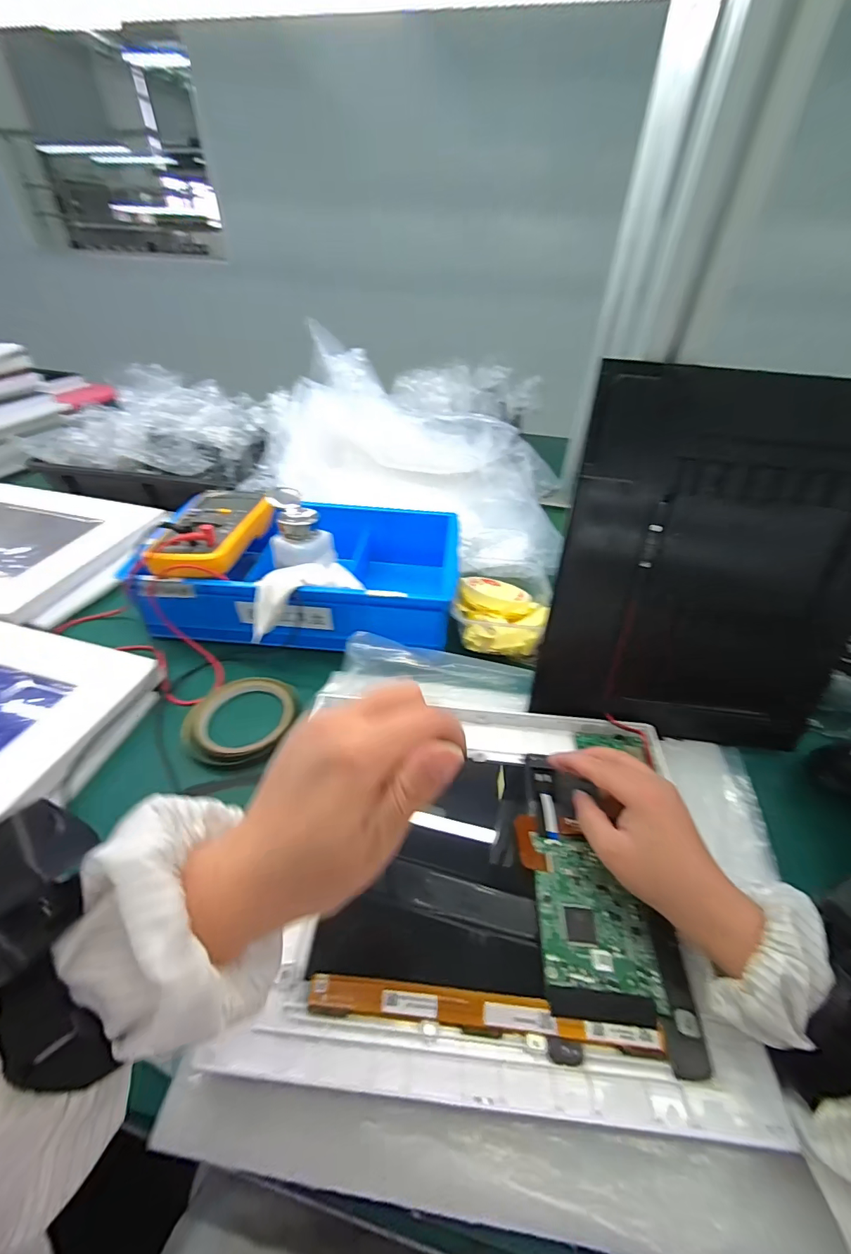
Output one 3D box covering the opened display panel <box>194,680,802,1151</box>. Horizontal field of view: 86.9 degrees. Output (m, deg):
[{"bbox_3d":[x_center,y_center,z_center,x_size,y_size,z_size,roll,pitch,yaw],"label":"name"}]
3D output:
[{"bbox_3d":[0.046,0.166,0.324,0.284,0.021,0.246,5,41,3],"label":"opened display panel"}]

